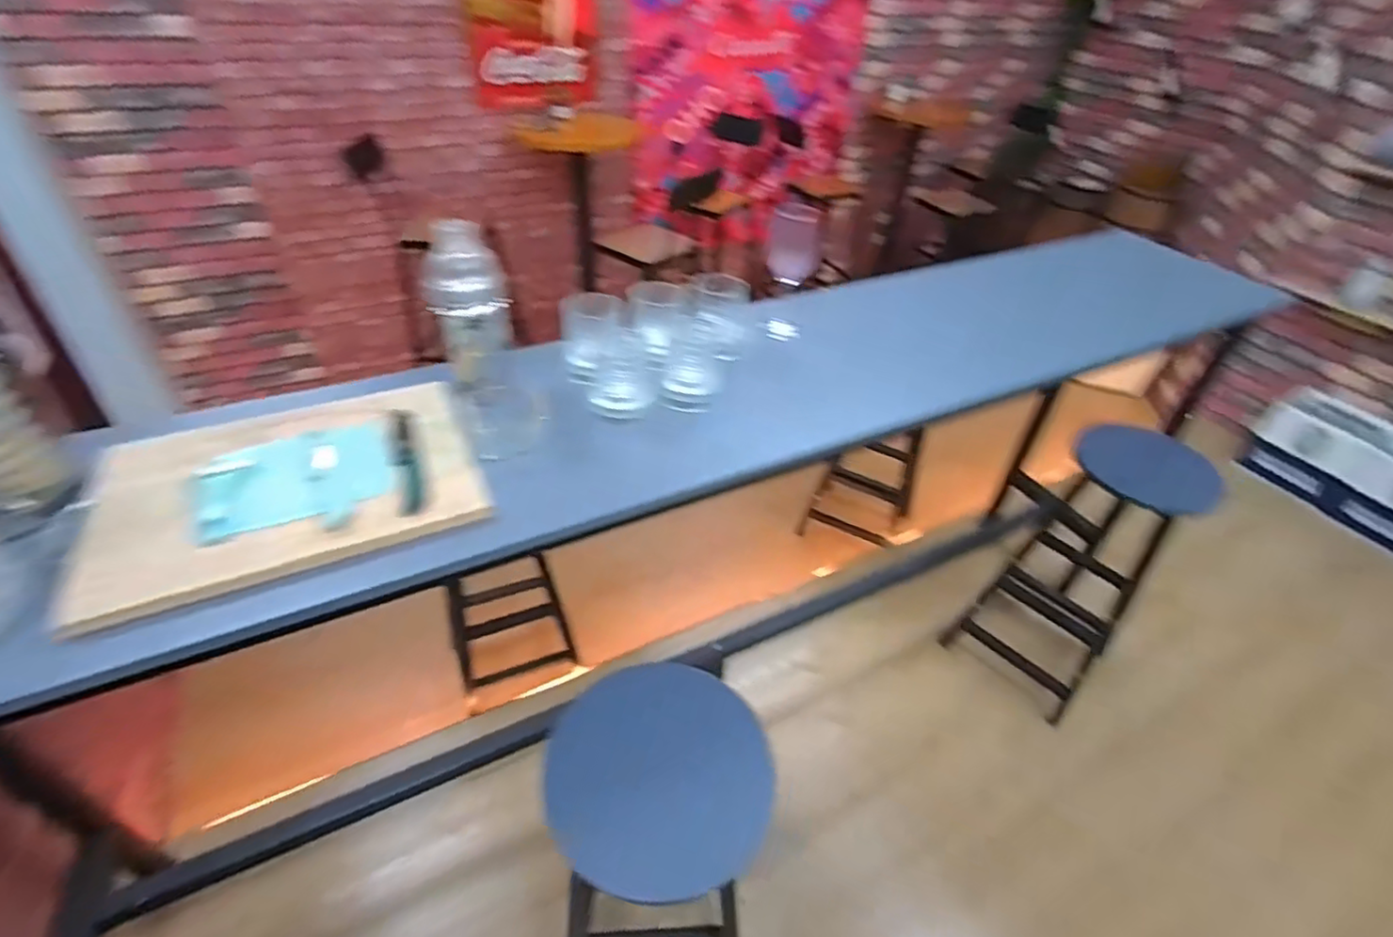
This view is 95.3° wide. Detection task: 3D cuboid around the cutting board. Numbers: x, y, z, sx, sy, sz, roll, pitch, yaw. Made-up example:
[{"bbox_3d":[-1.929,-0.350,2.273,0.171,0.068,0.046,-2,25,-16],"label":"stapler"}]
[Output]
[{"bbox_3d":[-0.441,0.012,0.696,0.362,0.029,0.253,-17,45,-23],"label":"cutting board"}]

